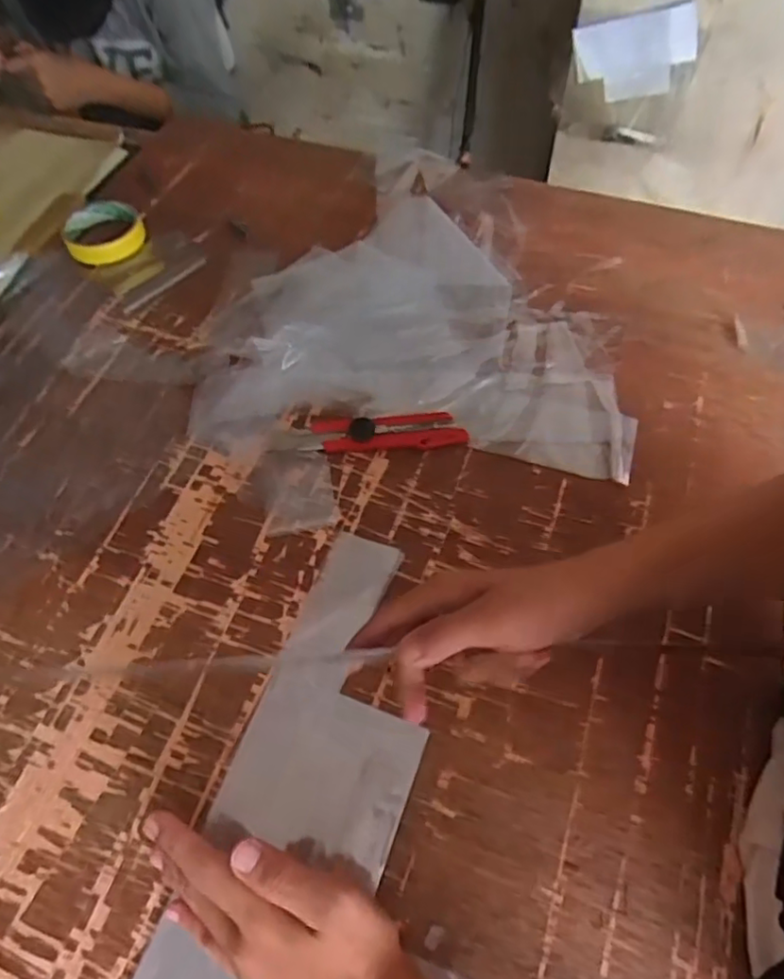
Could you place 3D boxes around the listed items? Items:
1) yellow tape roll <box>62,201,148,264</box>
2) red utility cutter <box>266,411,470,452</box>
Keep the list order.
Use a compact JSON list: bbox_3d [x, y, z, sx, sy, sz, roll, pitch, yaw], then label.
[{"bbox_3d":[-0.315,-0.283,0.672,0.082,0.020,0.083,-2,60,3],"label":"yellow tape roll"},{"bbox_3d":[-0.023,-0.049,0.526,0.168,0.017,0.032,-1,60,3],"label":"red utility cutter"}]

